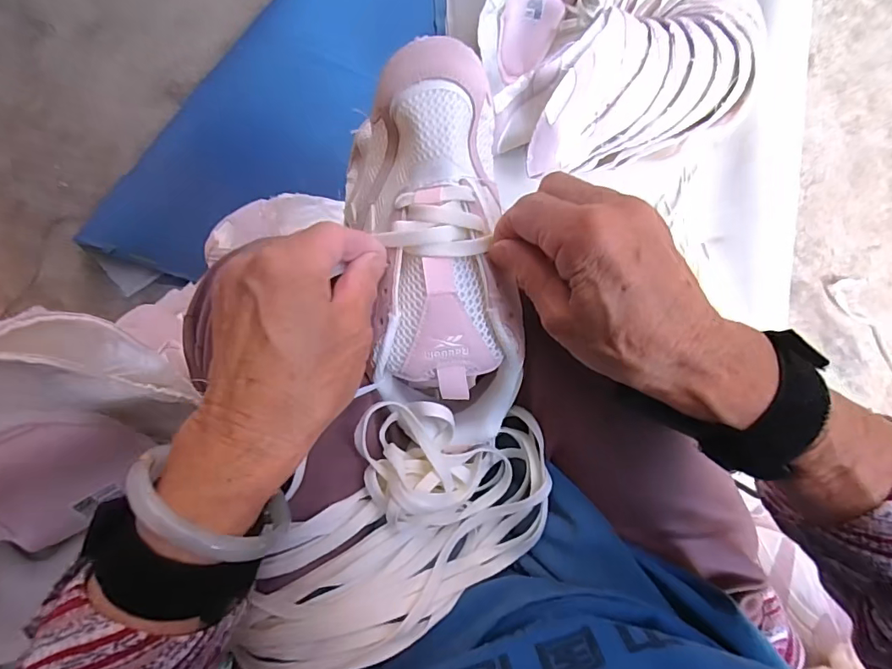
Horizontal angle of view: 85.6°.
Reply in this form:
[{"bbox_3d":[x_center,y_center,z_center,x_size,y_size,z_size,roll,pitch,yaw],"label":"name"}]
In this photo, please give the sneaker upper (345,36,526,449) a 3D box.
[{"bbox_3d":[-0.005,-0.046,0.278,0.086,0.060,0.220,-8,91,-9],"label":"sneaker upper"}]

